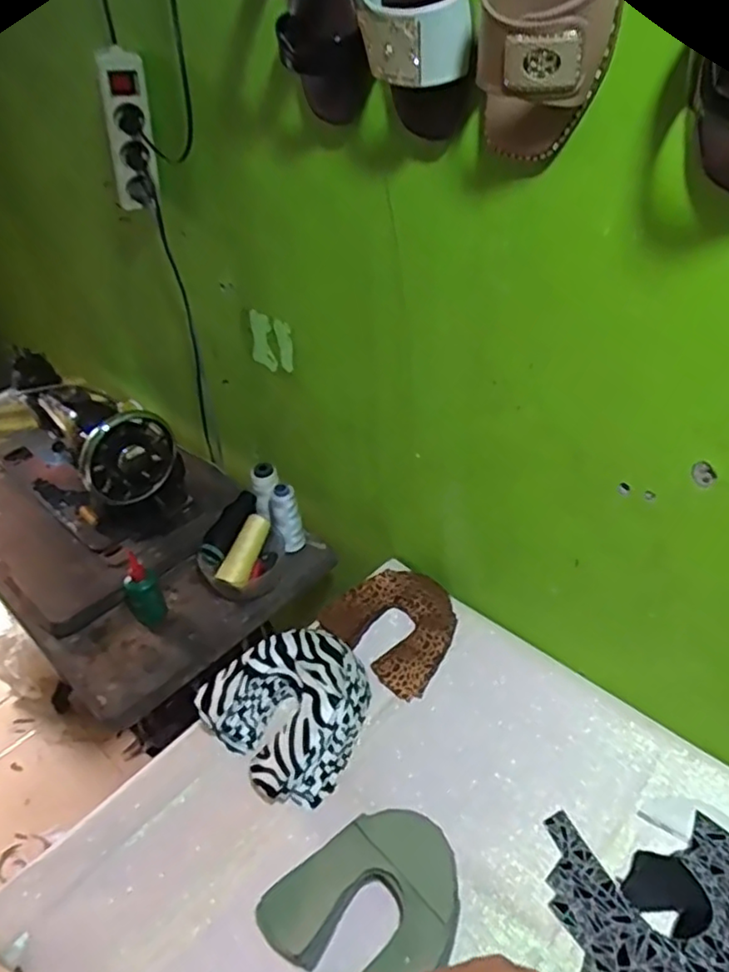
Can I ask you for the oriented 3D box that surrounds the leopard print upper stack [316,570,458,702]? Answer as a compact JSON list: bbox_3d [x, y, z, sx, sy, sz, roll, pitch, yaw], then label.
[{"bbox_3d":[0.047,0.178,0.849,0.153,0.039,0.168,-32,47,-31],"label":"leopard print upper stack"}]

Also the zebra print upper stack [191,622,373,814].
[{"bbox_3d":[-0.077,0.250,0.743,0.176,0.075,0.180,30,50,35],"label":"zebra print upper stack"}]

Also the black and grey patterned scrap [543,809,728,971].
[{"bbox_3d":[0.279,0.386,0.579,0.206,0.021,0.171,6,40,12],"label":"black and grey patterned scrap"}]

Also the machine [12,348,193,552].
[{"bbox_3d":[-0.443,-0.068,1.024,0.322,0.210,0.172,29,49,34],"label":"machine"}]

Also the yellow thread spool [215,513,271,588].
[{"bbox_3d":[-0.172,0.094,0.920,0.039,0.035,0.118,11,54,18],"label":"yellow thread spool"}]

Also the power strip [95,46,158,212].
[{"bbox_3d":[-0.292,-0.439,0.803,0.055,0.221,0.043,-25,67,-24],"label":"power strip"}]

